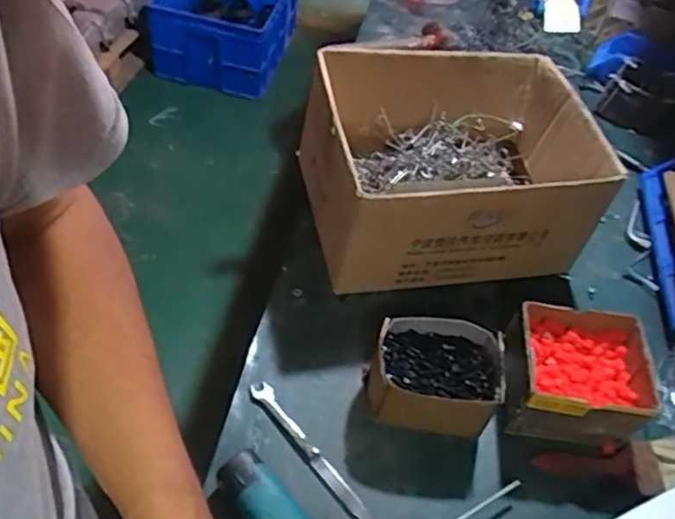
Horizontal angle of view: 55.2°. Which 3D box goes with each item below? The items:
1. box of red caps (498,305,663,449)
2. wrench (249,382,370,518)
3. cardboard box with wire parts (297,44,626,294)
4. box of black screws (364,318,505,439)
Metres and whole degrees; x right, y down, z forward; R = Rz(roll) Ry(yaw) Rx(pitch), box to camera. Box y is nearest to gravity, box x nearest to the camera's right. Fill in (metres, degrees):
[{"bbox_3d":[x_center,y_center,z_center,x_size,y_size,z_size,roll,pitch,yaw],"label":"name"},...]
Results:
[{"bbox_3d":[0.283,0.140,0.792,0.166,0.088,0.141,7,49,-3],"label":"box of red caps"},{"bbox_3d":[-0.032,0.221,0.744,0.020,0.011,0.206,-30,59,-28],"label":"wrench"},{"bbox_3d":[0.161,-0.148,0.958,0.394,0.192,0.342,-4,50,-13],"label":"cardboard box with wire parts"},{"bbox_3d":[0.114,0.145,0.777,0.155,0.088,0.121,7,49,-3],"label":"box of black screws"}]

